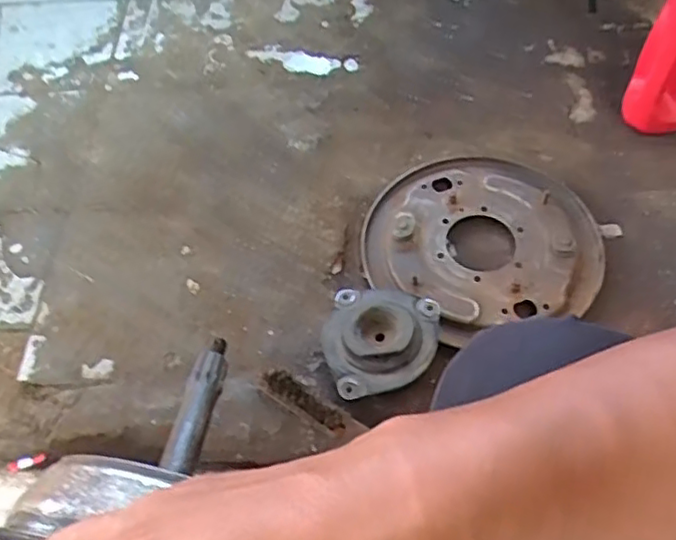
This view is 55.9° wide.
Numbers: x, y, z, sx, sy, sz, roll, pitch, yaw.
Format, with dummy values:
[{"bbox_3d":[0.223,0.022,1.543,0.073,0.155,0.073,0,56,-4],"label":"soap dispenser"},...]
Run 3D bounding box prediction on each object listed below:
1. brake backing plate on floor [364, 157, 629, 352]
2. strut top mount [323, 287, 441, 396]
[{"bbox_3d":[0.195,-0.038,0.854,0.297,0.038,0.285,-1,58,1],"label":"brake backing plate on floor"},{"bbox_3d":[0.048,0.089,0.759,0.133,0.058,0.141,9,58,8],"label":"strut top mount"}]

